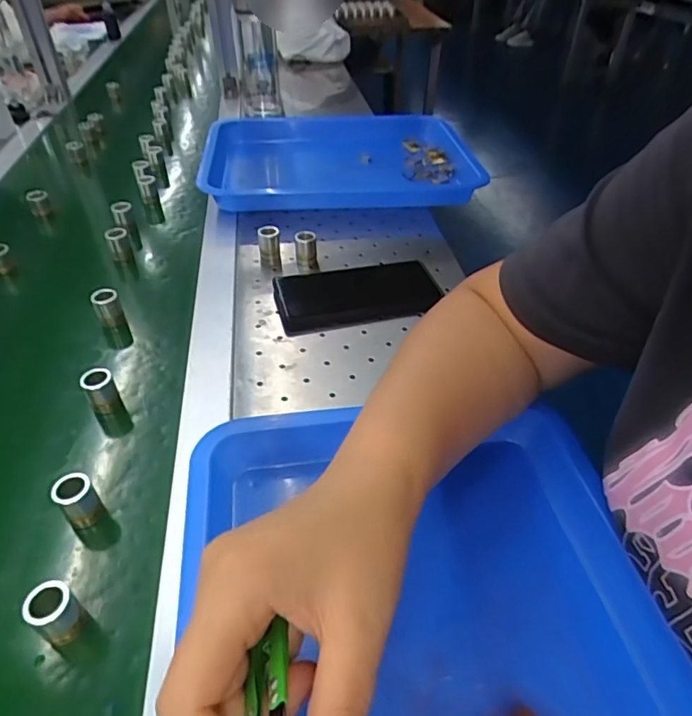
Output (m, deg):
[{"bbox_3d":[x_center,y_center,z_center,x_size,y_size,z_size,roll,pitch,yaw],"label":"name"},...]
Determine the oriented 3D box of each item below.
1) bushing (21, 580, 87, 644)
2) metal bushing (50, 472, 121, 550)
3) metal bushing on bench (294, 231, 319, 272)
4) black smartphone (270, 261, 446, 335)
[{"bbox_3d":[-0.159,0.140,0.290,0.021,0.034,0.022,32,48,29],"label":"bushing"},{"bbox_3d":[-0.172,0.094,0.342,0.026,0.032,0.023,34,49,31],"label":"metal bushing"},{"bbox_3d":[-0.044,-0.116,0.576,0.022,0.039,0.021,-4,41,-9],"label":"metal bushing on bench"},{"bbox_3d":[0.009,-0.070,0.537,0.160,0.016,0.092,-13,43,-13],"label":"black smartphone"}]

